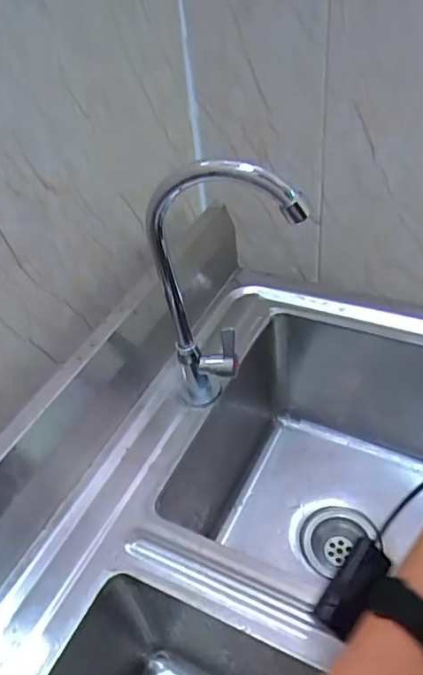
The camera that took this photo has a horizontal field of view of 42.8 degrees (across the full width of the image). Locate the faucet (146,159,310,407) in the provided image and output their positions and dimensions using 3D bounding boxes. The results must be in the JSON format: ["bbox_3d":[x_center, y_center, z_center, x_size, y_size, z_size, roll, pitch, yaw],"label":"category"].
[{"bbox_3d":[0.005,-0.032,0.557,0.169,0.319,0.046,14,47,21],"label":"faucet"}]

